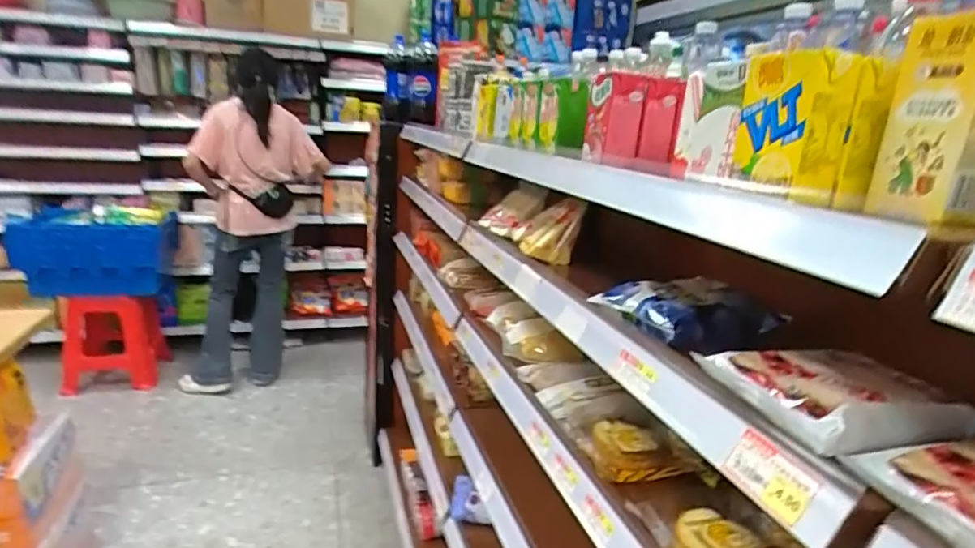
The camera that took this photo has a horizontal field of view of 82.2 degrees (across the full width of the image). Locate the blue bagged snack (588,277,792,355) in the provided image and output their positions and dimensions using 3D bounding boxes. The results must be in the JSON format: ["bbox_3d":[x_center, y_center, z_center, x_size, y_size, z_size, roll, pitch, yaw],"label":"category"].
[{"bbox_3d":[0.230,0.042,0.648,0.156,0.049,0.134,-4,17,-24],"label":"blue bagged snack"}]

